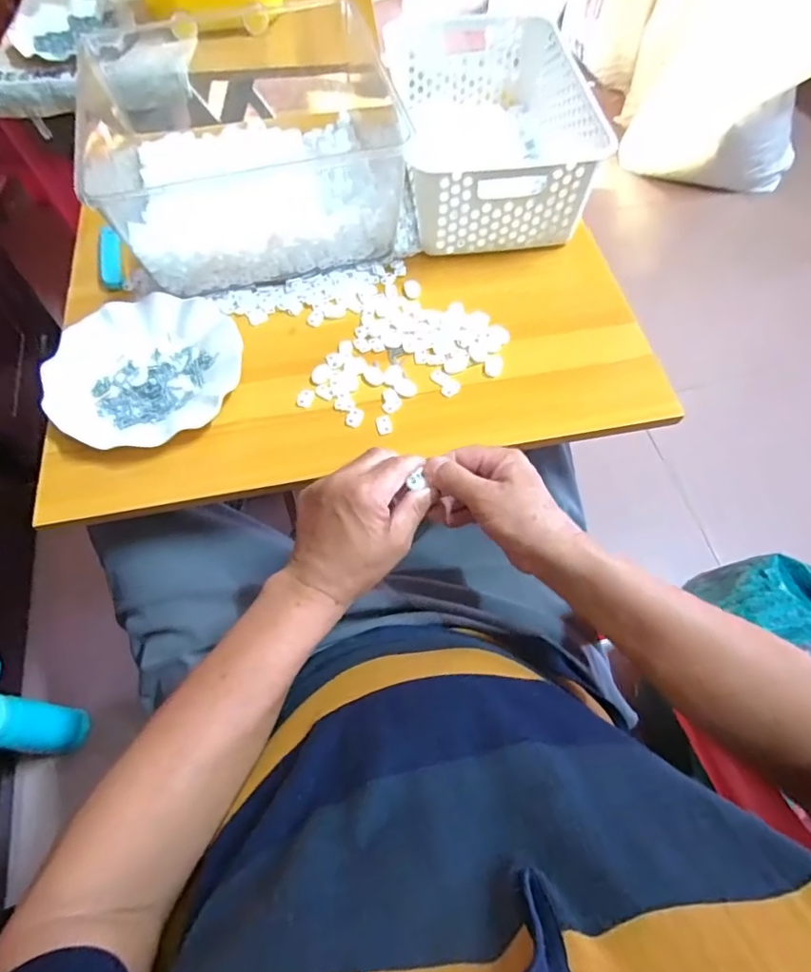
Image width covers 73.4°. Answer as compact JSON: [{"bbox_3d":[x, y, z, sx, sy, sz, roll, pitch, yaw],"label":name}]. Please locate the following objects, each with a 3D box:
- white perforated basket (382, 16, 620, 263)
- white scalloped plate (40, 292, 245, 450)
[{"bbox_3d":[0.102,-0.418,0.651,0.204,0.099,0.312,-5,61,-2],"label":"white perforated basket"},{"bbox_3d":[-0.256,-0.116,0.535,0.174,0.021,0.177,0,61,0],"label":"white scalloped plate"}]

